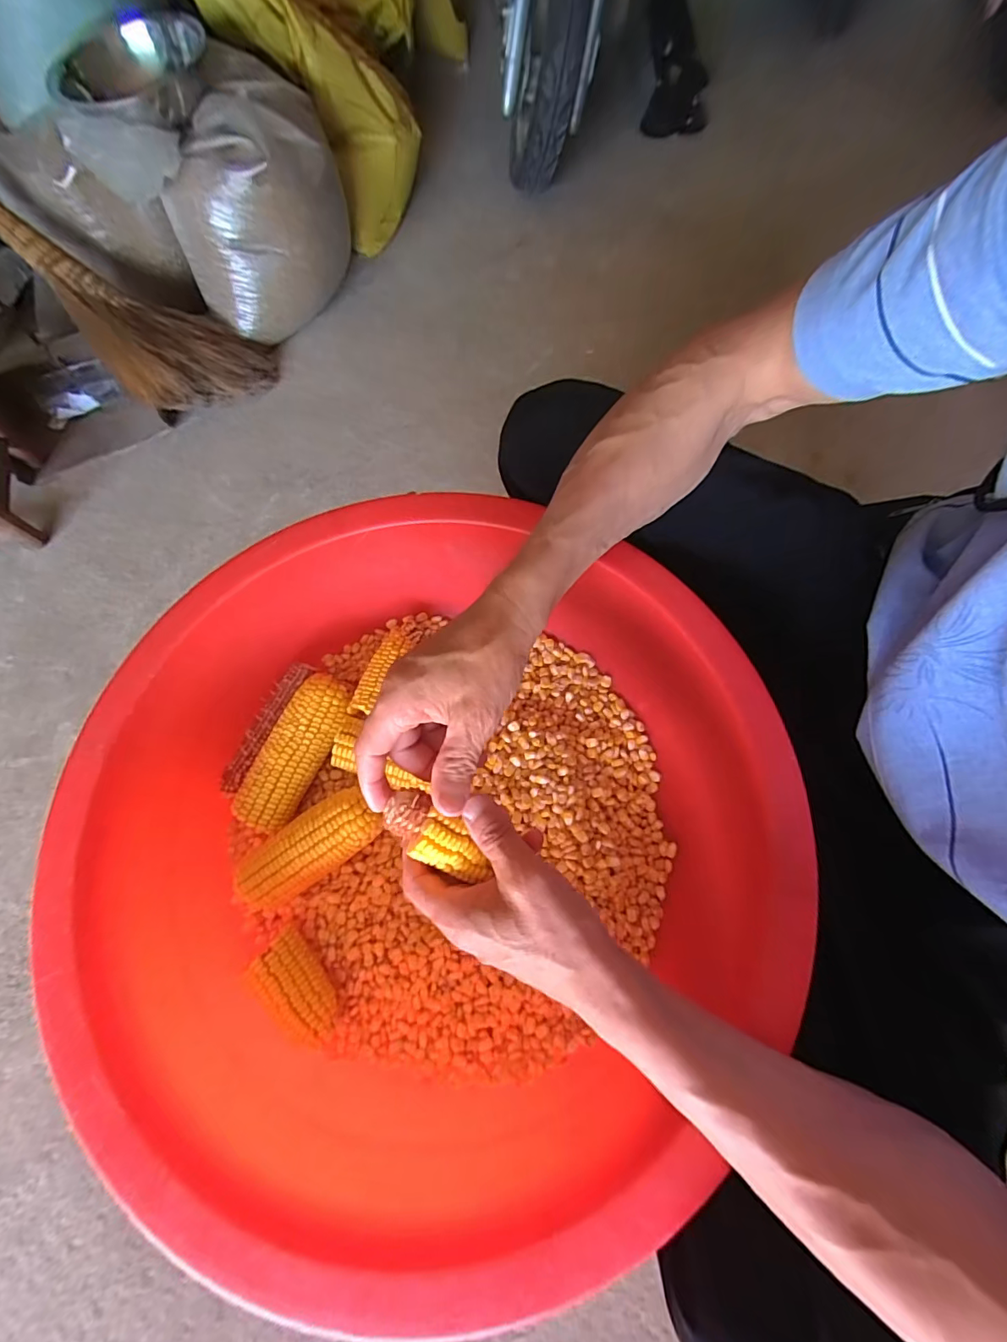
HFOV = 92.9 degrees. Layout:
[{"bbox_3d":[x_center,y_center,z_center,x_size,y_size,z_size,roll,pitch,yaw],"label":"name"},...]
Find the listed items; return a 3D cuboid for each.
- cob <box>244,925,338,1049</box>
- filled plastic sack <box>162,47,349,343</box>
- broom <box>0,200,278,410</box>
[{"bbox_3d":[-0.166,0.257,0.388,0.039,0.046,0.082,-37,72,-13],"label":"cob"},{"bbox_3d":[-0.494,-0.968,1.000,0.198,0.337,0.364,26,71,11],"label":"filled plastic sack"},{"bbox_3d":[-0.843,-0.770,0.914,0.717,0.100,0.243,31,68,-29],"label":"broom"}]

